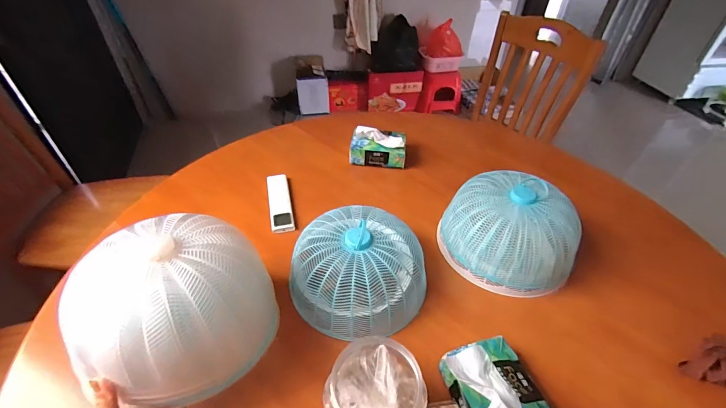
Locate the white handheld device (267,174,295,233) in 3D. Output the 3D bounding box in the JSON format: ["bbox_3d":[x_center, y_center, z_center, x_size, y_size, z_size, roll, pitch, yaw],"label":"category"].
[{"bbox_3d":[-0.182,-0.006,0.779,0.046,0.017,0.181,-9,45,-11],"label":"white handheld device"}]

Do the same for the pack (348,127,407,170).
[{"bbox_3d":[0.041,-0.146,0.883,0.140,0.091,0.087,7,44,5],"label":"pack"}]

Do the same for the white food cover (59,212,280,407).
[{"bbox_3d":[-0.235,0.125,0.450,0.195,0.137,0.211,28,48,29],"label":"white food cover"}]

